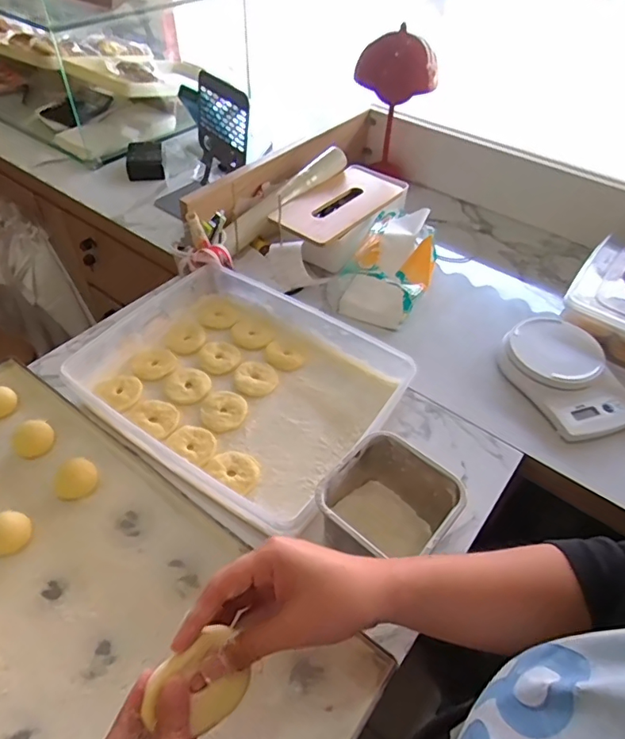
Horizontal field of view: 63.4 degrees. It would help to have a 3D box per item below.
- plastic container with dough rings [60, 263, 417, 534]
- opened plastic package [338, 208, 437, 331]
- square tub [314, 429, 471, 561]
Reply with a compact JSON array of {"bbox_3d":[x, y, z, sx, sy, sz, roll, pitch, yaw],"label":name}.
[{"bbox_3d":[-0.095,0.015,0.663,0.377,0.062,0.292,29,52,23],"label":"plastic container with dough rings"},{"bbox_3d":[0.129,-0.172,0.797,0.125,0.101,0.179,19,49,15],"label":"opened plastic package"},{"bbox_3d":[0.075,0.148,0.522,0.118,0.089,0.113,32,53,25],"label":"square tub"}]

